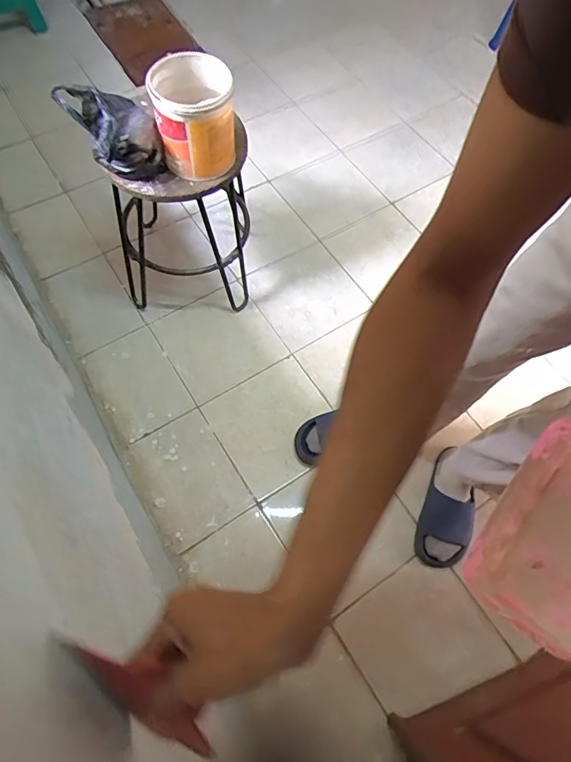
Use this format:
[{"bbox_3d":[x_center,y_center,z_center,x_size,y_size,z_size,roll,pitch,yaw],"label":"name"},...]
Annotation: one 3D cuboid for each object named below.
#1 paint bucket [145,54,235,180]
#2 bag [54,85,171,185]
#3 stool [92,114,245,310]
[{"bbox_3d":[-0.178,-0.520,0.918,0.149,0.161,0.155,1,65,-2],"label":"paint bucket"},{"bbox_3d":[-0.341,-0.501,0.938,0.138,0.111,0.190,-33,71,-16],"label":"bag"},{"bbox_3d":[-0.276,-0.434,1.221,0.373,0.478,0.330,-14,66,-9],"label":"stool"}]

